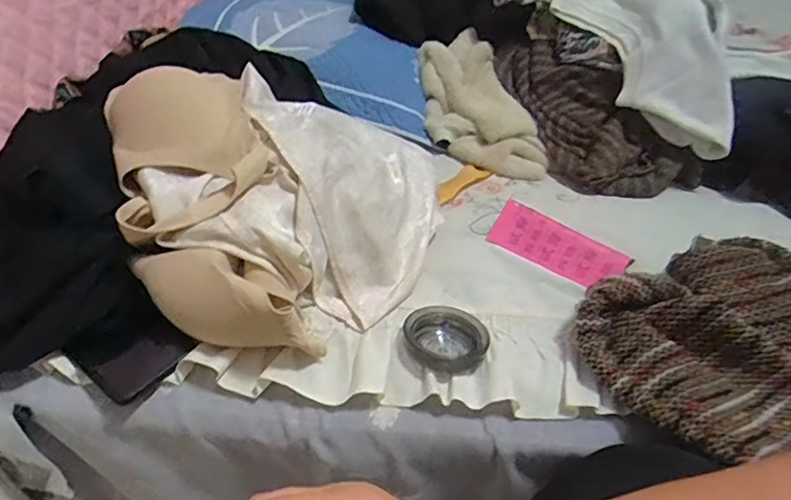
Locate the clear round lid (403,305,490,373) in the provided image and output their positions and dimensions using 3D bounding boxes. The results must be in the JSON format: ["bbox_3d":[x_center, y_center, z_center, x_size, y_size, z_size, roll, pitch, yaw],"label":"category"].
[{"bbox_3d":[0.044,0.074,0.480,0.069,0.025,0.062,10,42,10],"label":"clear round lid"}]

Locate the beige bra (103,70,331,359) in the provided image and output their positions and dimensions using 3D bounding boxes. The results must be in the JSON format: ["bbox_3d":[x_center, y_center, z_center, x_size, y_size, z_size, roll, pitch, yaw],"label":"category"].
[{"bbox_3d":[-0.177,-0.053,0.508,0.135,0.078,0.353,-15,58,-18],"label":"beige bra"}]

